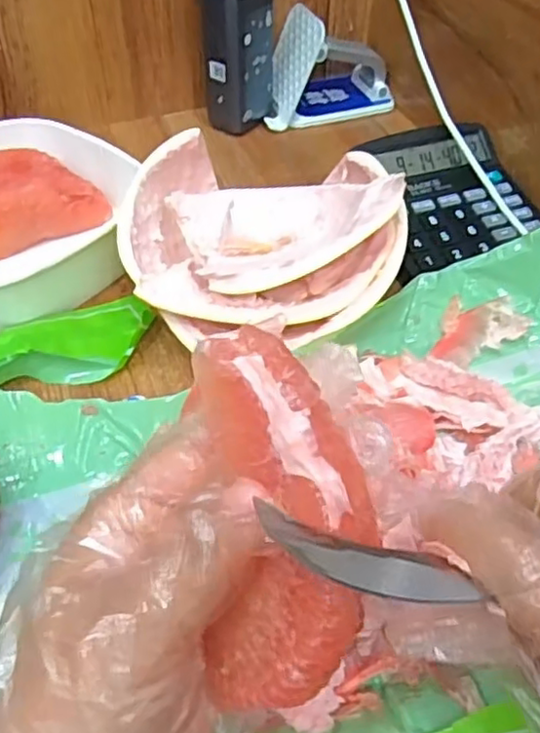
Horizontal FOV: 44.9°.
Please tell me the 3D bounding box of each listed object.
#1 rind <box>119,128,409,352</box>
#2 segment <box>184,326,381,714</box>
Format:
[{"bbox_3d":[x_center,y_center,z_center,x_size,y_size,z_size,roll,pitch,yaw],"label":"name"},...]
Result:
[{"bbox_3d":[-0.004,-0.079,0.393,0.162,0.064,0.127,-1,48,-2],"label":"rind"},{"bbox_3d":[0.005,0.040,0.184,0.047,0.027,0.101,-5,83,-5],"label":"segment"}]

